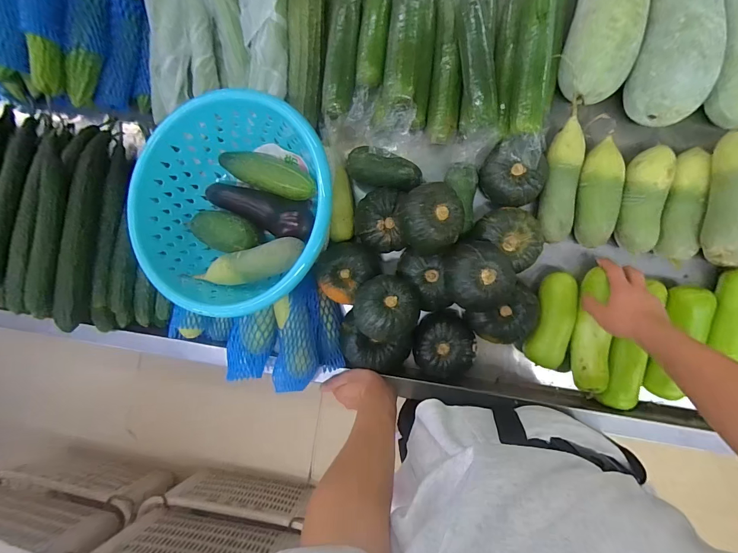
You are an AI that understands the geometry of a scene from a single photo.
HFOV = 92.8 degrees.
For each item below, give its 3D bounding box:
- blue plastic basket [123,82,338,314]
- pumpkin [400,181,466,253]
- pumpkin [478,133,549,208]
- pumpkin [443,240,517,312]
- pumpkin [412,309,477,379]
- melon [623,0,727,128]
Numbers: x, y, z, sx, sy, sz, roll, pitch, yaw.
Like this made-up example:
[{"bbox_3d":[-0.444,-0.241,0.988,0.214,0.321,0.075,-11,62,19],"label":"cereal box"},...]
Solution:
[{"bbox_3d":[-0.197,-0.102,0.534,0.296,0.129,0.288,0,86,5],"label":"blue plastic basket"},{"bbox_3d":[0.098,-0.093,0.546,0.094,0.070,0.104,-8,86,5],"label":"pumpkin"},{"bbox_3d":[0.237,-0.168,0.571,0.091,0.059,0.101,-37,84,2],"label":"pumpkin"},{"bbox_3d":[0.164,-0.002,0.540,0.095,0.082,0.102,0,86,5],"label":"pumpkin"},{"bbox_3d":[0.133,0.120,0.623,0.105,0.071,0.108,0,86,5],"label":"pumpkin"},{"bbox_3d":[0.456,-0.358,0.520,0.095,0.086,0.234,7,87,6],"label":"melon"}]

